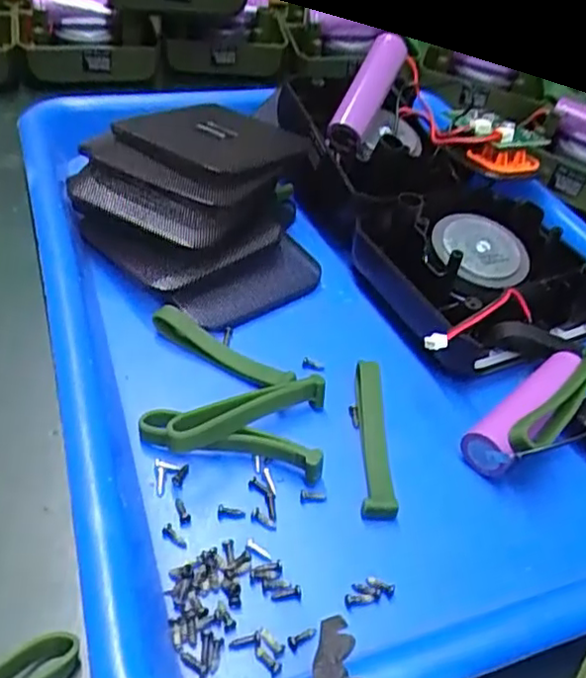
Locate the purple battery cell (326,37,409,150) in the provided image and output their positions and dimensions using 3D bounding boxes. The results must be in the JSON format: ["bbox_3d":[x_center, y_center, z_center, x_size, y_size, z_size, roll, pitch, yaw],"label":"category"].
[{"bbox_3d":[0.040,-0.130,0.335,0.019,0.022,0.075,20,65,16],"label":"purple battery cell"}]

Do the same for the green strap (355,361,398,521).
[{"bbox_3d":[0.029,0.035,0.235,0.011,0.009,0.065,6,43,-3],"label":"green strap"}]

